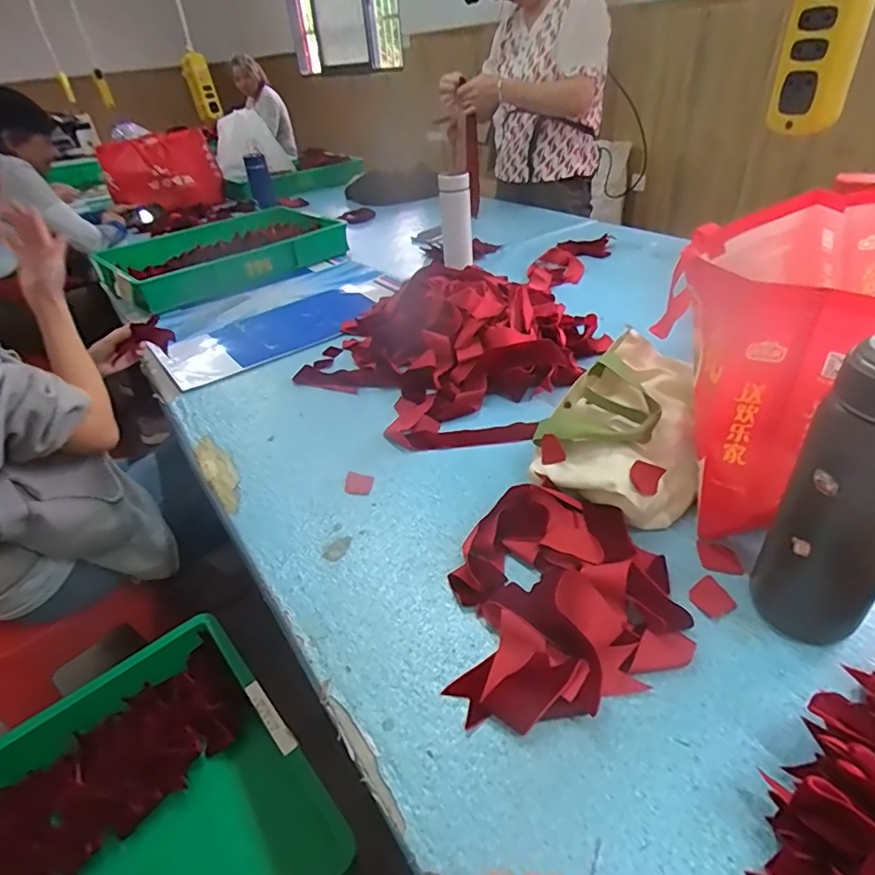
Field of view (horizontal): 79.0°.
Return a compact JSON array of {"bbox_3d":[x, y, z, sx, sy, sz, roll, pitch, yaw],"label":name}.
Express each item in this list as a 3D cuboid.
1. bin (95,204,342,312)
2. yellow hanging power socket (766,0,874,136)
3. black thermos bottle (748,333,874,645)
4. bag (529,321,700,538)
[{"bbox_3d":[-0.574,-0.490,1.422,0.536,0.109,0.420,-29,42,-30],"label":"bin"},{"bbox_3d":[0.340,-0.368,0.460,0.061,0.175,0.034,13,39,23],"label":"yellow hanging power socket"},{"bbox_3d":[0.315,0.051,0.391,0.089,0.253,0.077,-8,35,-5],"label":"black thermos bottle"},{"bbox_3d":[0.221,-0.021,0.608,0.178,0.072,0.228,22,61,33],"label":"bag"}]

